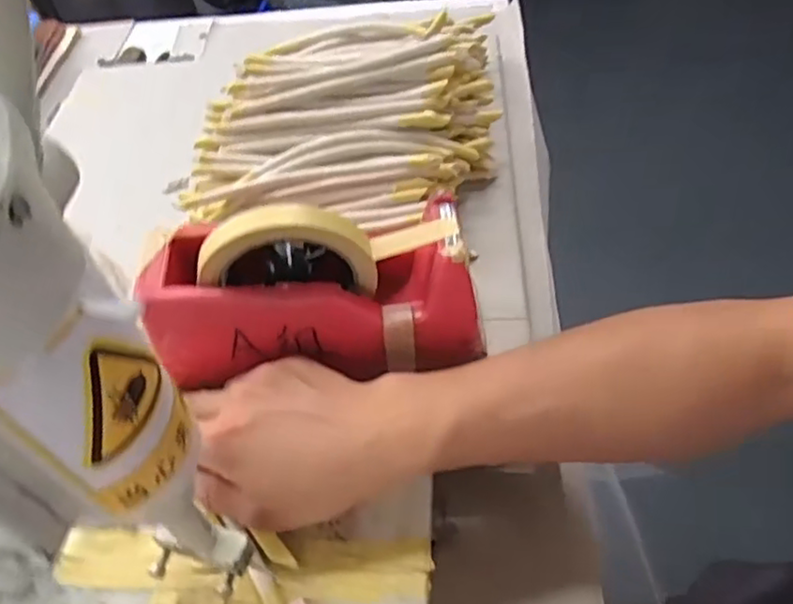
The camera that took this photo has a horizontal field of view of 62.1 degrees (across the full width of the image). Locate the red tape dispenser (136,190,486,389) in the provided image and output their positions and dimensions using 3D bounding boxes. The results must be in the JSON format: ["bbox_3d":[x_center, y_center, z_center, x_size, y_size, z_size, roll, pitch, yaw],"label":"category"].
[{"bbox_3d":[-0.048,-0.012,0.396,0.191,0.112,0.073,-7,50,0],"label":"red tape dispenser"}]

